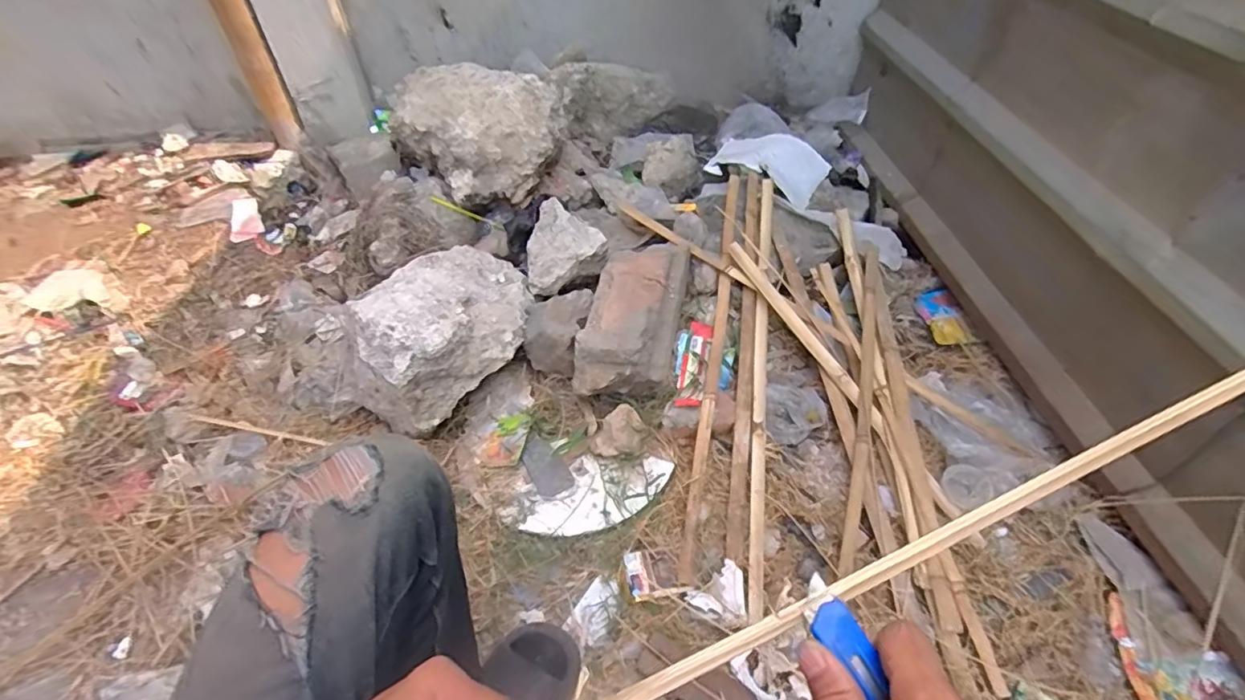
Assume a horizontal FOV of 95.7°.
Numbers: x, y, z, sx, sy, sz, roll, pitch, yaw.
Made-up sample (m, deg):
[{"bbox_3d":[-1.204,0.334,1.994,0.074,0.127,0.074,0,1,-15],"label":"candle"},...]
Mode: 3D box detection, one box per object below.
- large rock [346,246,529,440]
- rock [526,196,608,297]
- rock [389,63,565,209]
[{"bbox_3d":[-0.303,-0.060,0.981,0.242,0.141,0.365,19,52,17],"label":"large rock"},{"bbox_3d":[-0.135,-0.192,1.125,0.165,0.094,0.172,29,55,24],"label":"rock"},{"bbox_3d":[-0.340,-0.506,1.274,0.406,0.183,0.289,31,56,25],"label":"rock"}]

